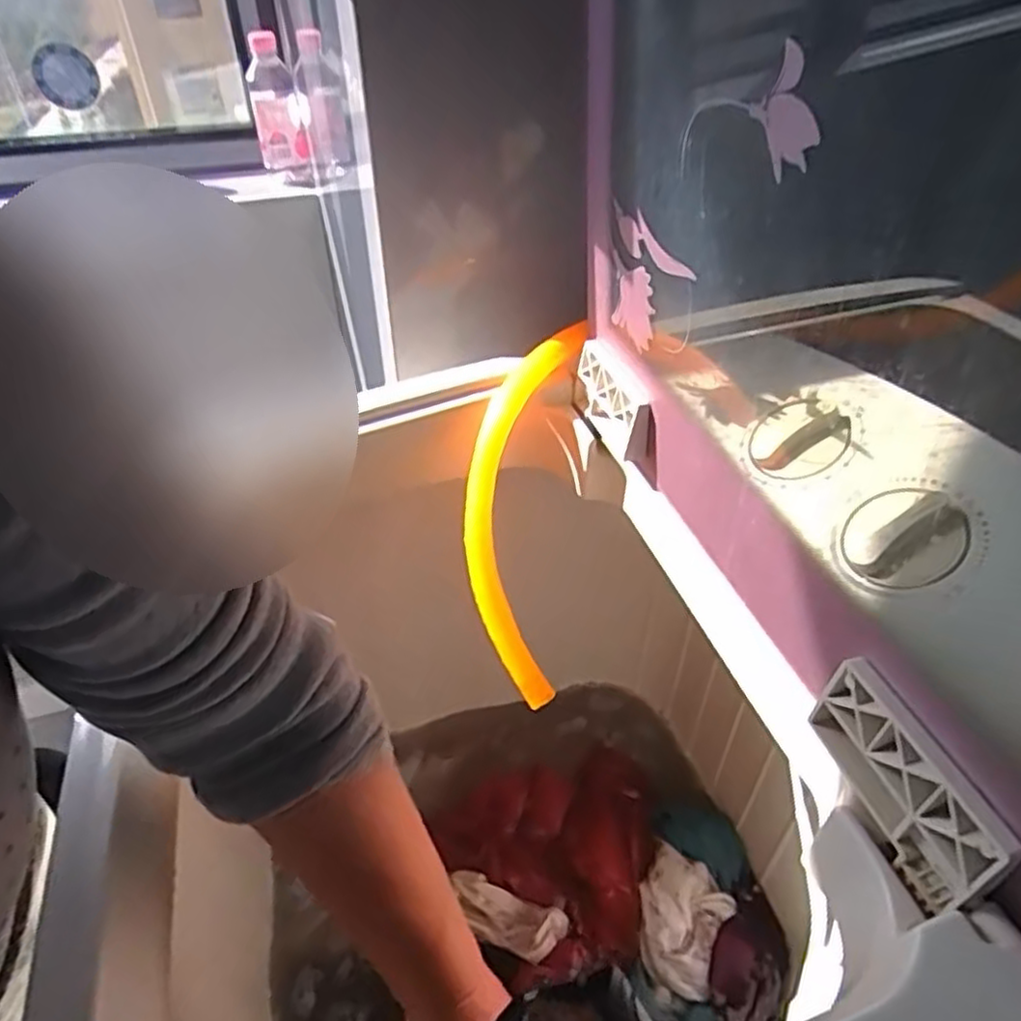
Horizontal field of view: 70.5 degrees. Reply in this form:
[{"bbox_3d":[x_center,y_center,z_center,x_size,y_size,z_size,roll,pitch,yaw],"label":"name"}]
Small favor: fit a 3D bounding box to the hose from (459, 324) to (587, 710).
[{"bbox_3d":[0.003,-0.002,0.549,0.079,0.026,0.282,5,80,6],"label":"hose"}]

